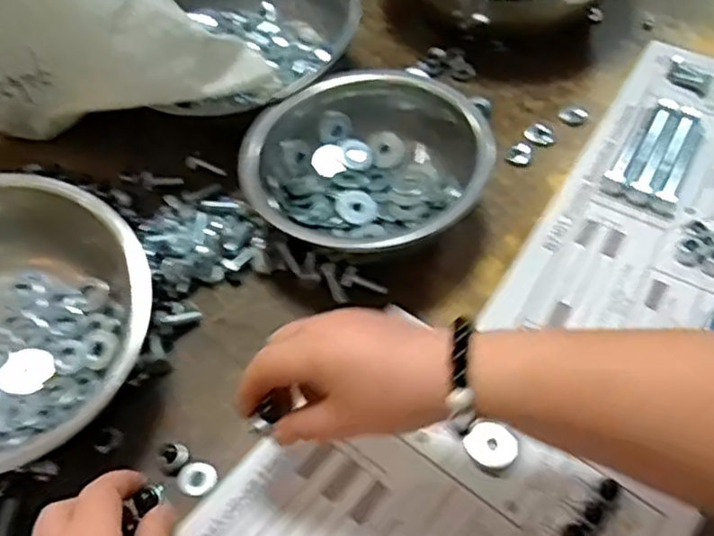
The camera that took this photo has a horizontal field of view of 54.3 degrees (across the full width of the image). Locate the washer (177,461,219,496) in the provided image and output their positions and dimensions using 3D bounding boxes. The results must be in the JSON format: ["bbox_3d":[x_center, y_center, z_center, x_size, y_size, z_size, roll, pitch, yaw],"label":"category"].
[{"bbox_3d":[-0.096,0.127,0.421,0.022,0.004,0.021,-1,53,1],"label":"washer"}]

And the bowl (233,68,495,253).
[{"bbox_3d":[0.003,-0.071,0.519,0.171,0.072,0.163,-24,56,-15],"label":"bowl"}]

